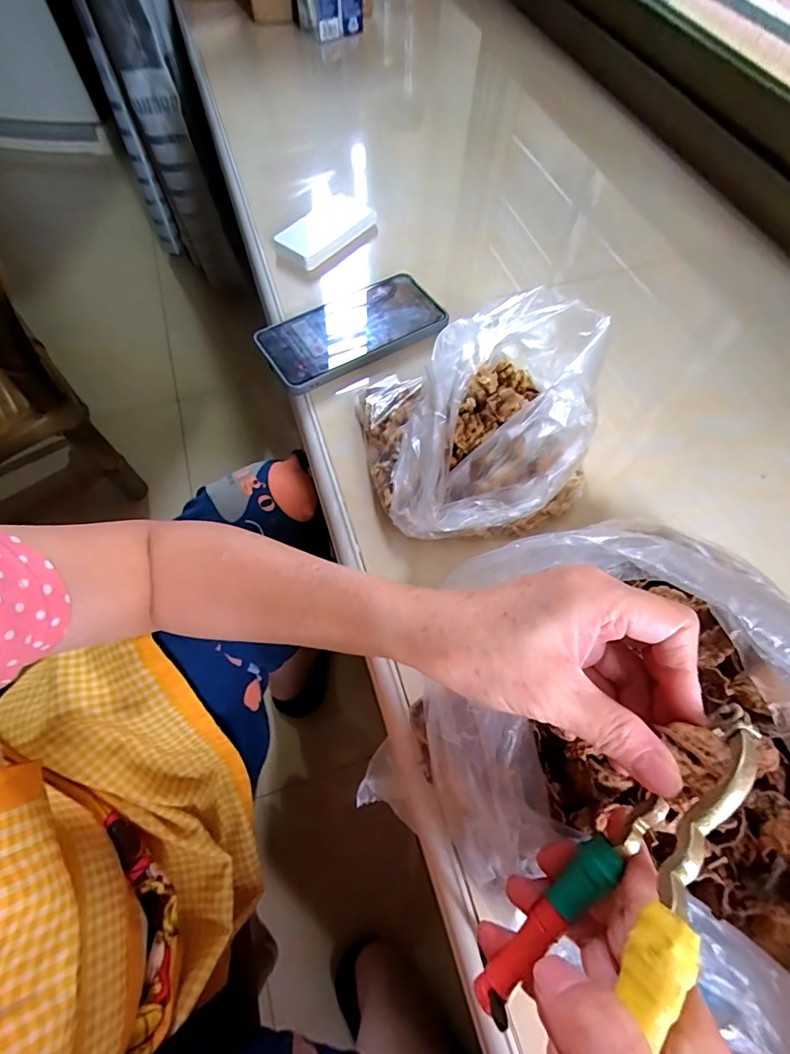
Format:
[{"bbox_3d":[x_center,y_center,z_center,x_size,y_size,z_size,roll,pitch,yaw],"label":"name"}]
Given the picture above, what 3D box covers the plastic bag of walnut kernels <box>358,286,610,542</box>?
[{"bbox_3d":[0.067,-0.067,0.313,0.166,0.090,0.148,-14,64,-7],"label":"plastic bag of walnut kernels"}]

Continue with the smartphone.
[{"bbox_3d":[-0.036,-0.174,0.400,0.160,0.009,0.076,-28,72,-16],"label":"smartphone"}]

